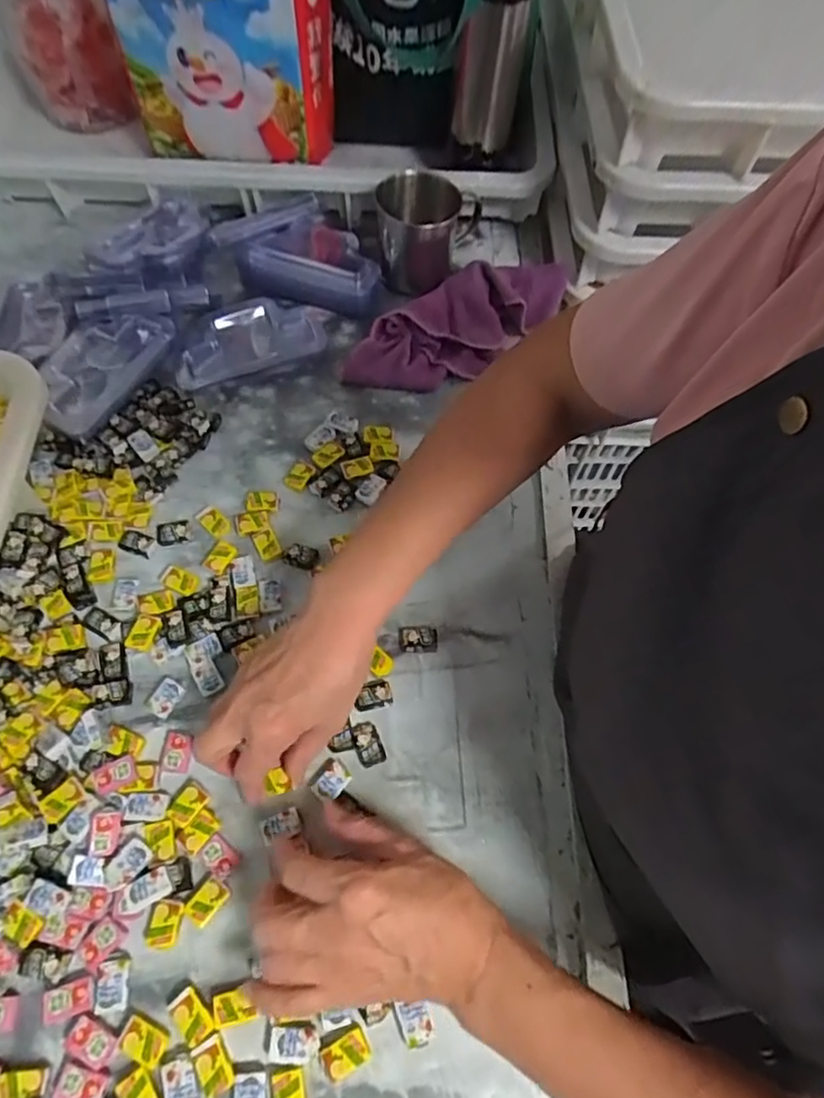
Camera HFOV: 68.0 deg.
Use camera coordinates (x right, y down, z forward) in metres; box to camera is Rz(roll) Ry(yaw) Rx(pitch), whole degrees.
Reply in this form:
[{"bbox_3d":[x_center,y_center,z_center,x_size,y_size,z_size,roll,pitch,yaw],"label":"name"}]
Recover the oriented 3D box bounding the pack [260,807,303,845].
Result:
[{"bbox_3d":[-0.087,0.182,0.403,0.026,0.005,0.016,-20,66,-11],"label":"pack"}]

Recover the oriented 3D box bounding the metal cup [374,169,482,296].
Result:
[{"bbox_3d":[0.011,-0.320,0.612,0.085,0.080,0.101,21,65,9],"label":"metal cup"}]

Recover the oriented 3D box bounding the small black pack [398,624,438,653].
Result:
[{"bbox_3d":[0.004,0.068,0.463,0.028,0.006,0.022,-4,64,-4],"label":"small black pack"}]

